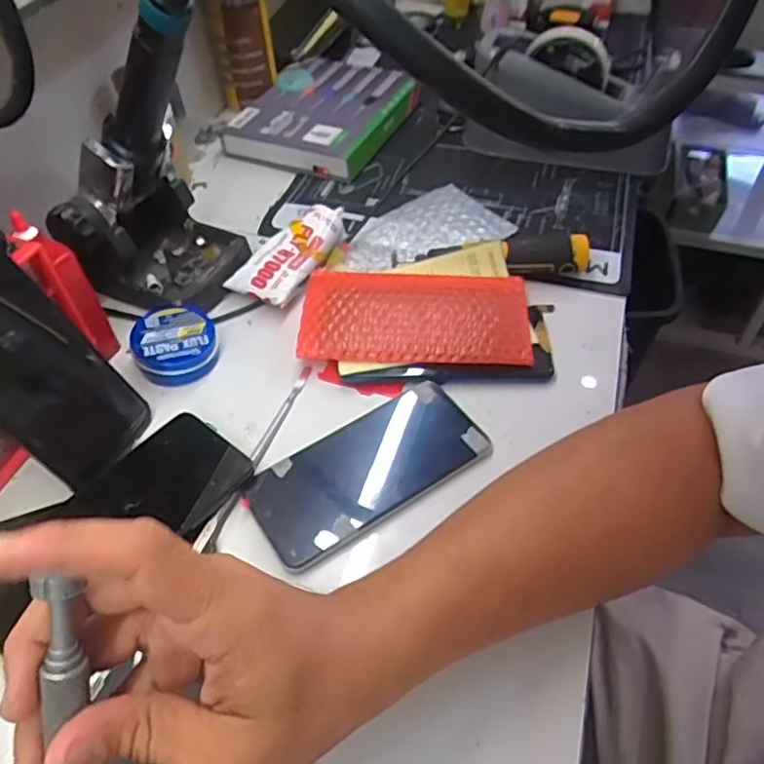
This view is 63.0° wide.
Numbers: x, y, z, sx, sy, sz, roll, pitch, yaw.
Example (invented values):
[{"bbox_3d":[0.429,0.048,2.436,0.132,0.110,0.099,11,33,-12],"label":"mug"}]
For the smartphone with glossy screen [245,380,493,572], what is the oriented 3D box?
[{"bbox_3d":[-0.009,0.056,0.416,0.157,0.006,0.076,-28,55,-20],"label":"smartphone with glossy screen"}]

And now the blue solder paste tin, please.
[{"bbox_3d":[-0.161,-0.030,0.486,0.062,0.025,0.066,-1,50,1],"label":"blue solder paste tin"}]

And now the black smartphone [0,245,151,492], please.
[{"bbox_3d":[-0.214,-0.010,0.383,0.010,0.157,0.078,-5,44,33],"label":"black smartphone"}]

